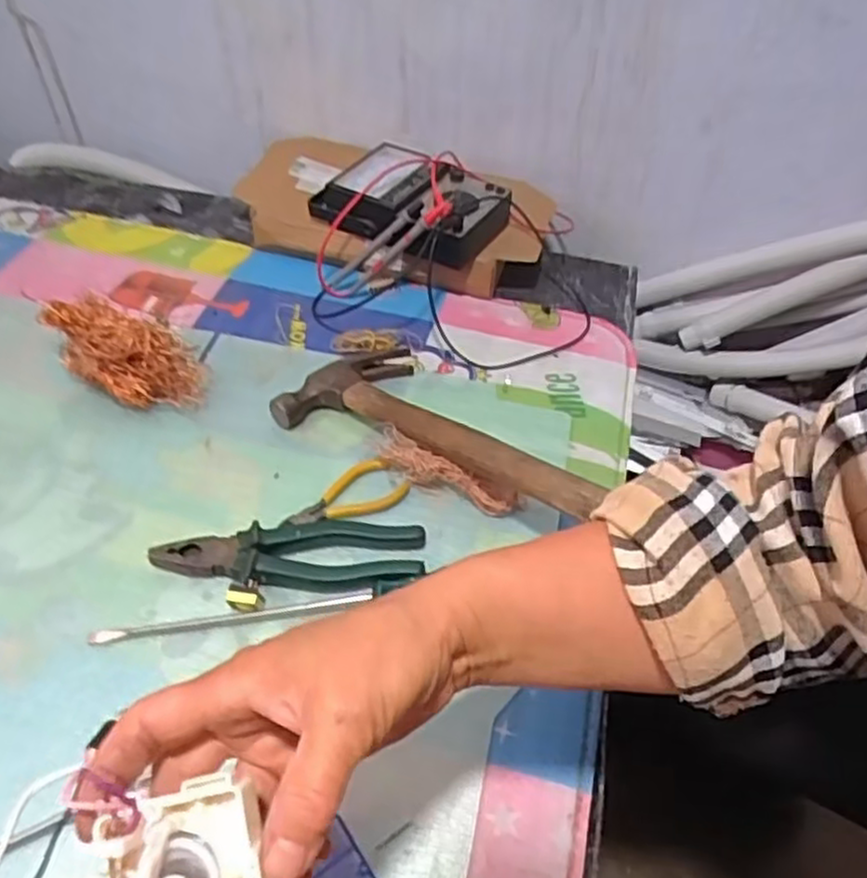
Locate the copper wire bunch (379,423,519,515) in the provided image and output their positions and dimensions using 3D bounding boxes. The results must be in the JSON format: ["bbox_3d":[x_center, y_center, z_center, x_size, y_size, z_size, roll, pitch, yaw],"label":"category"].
[{"bbox_3d":[0.007,0.029,0.589,0.119,0.035,0.024,28,54,19],"label":"copper wire bunch"}]

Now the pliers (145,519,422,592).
[{"bbox_3d":[-0.105,0.084,0.547,0.191,0.018,0.057,4,50,1],"label":"pliers"}]

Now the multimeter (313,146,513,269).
[{"bbox_3d":[-0.025,-0.245,0.764,0.185,0.053,0.113,19,50,23],"label":"multimeter"}]

